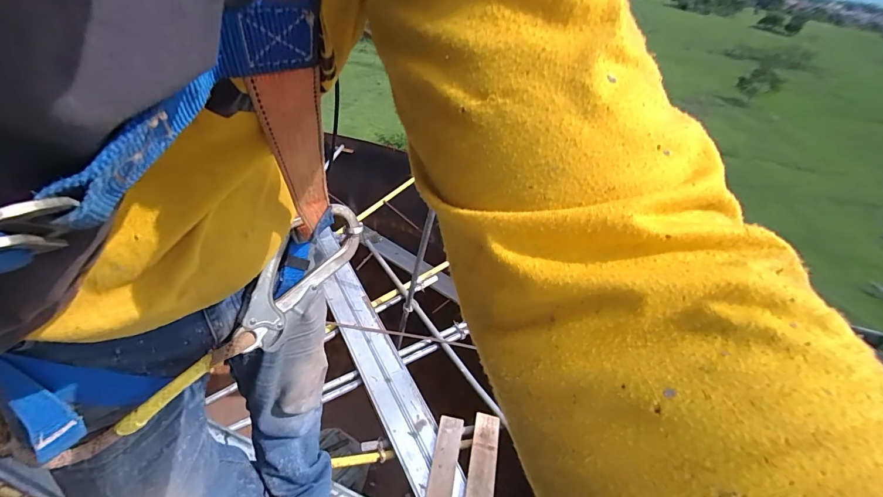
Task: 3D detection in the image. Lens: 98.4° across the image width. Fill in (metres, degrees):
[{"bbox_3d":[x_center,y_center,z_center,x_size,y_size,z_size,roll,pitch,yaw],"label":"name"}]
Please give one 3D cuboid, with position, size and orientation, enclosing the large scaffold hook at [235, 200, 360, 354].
[{"bbox_3d":[-0.170,0.025,0.455,0.033,0.092,0.195,27,60,23],"label":"large scaffold hook"}]

